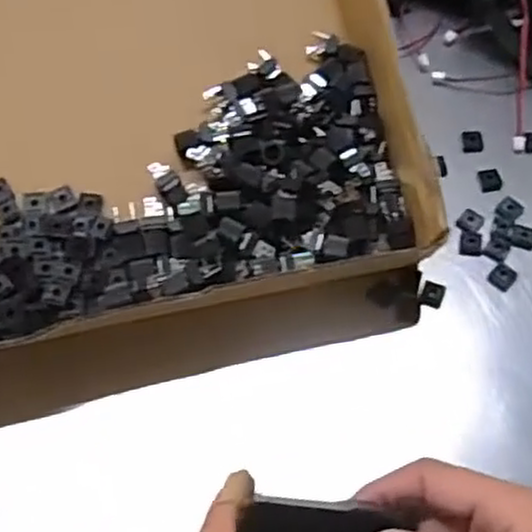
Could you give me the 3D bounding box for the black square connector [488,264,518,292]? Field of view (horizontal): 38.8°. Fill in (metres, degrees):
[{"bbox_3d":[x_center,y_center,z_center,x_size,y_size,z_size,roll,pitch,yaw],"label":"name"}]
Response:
[{"bbox_3d":[0.134,0.006,0.427,0.013,0.004,0.015,36,68,19],"label":"black square connector"}]

